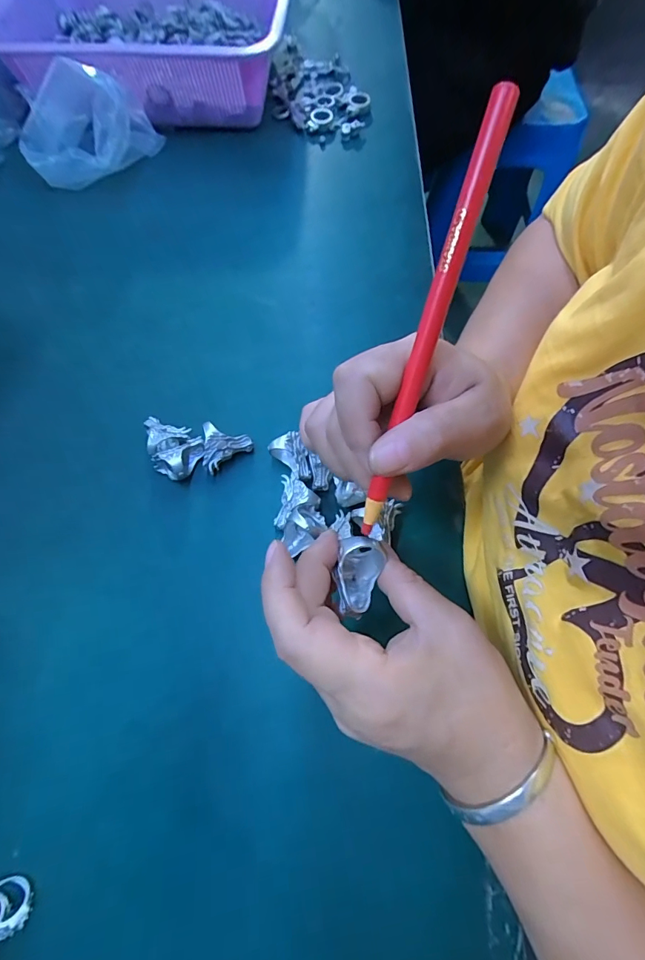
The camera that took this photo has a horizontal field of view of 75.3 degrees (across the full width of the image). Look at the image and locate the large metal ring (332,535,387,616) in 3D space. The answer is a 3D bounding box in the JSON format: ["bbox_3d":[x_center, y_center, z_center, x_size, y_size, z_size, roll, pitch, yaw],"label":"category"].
[{"bbox_3d":[0.017,0.047,0.203,0.022,0.022,0.034,11,67,4],"label":"large metal ring"}]

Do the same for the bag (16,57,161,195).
[{"bbox_3d":[-0.237,-0.351,0.410,0.127,0.076,0.075,-7,67,-4],"label":"bag"}]

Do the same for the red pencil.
[{"bbox_3d":[0.041,-0.053,0.166,0.010,0.005,0.166,17,110,7],"label":"red pencil"}]

